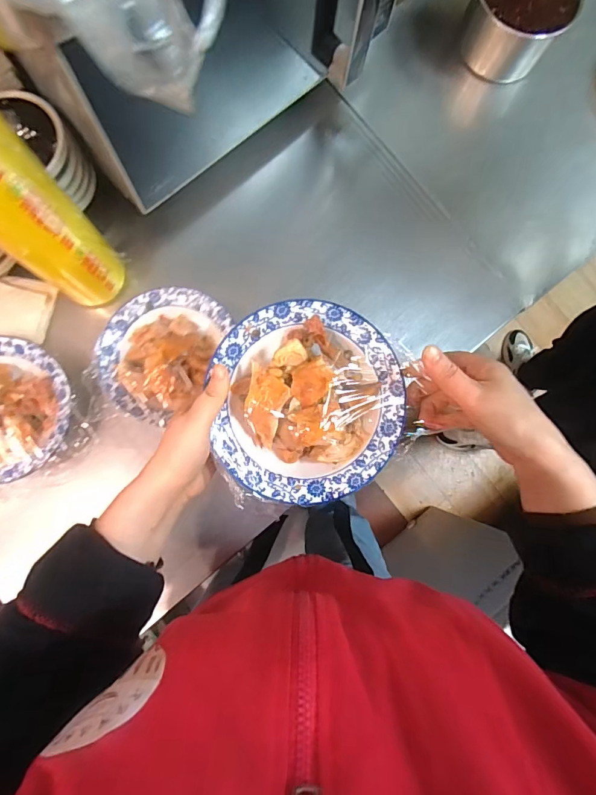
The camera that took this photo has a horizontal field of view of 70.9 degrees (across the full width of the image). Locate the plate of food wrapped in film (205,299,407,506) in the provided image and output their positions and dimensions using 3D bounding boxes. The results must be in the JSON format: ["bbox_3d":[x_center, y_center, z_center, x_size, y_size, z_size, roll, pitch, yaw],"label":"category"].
[{"bbox_3d":[0.011,0.003,0.363,0.158,0.038,0.168,0,85,-1],"label":"plate of food wrapped in film"}]

